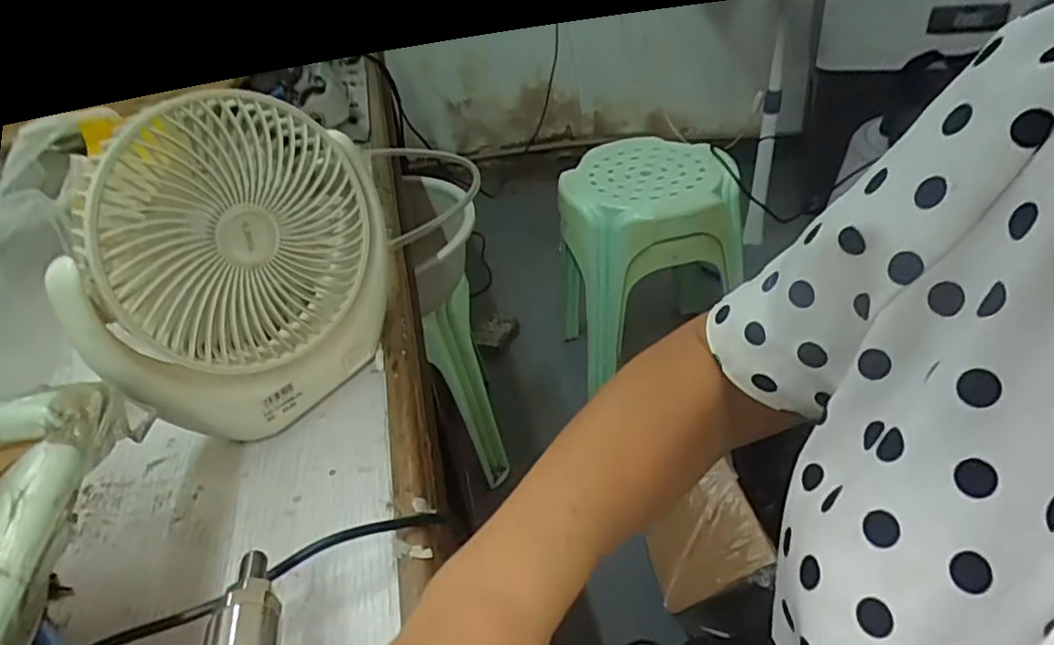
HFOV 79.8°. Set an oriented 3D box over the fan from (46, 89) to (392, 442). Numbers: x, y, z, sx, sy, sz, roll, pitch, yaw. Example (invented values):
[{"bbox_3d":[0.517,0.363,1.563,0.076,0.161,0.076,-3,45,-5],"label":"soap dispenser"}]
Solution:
[{"bbox_3d":[-0.183,-0.032,0.415,0.072,0.206,0.204,22,47,32],"label":"fan"}]

